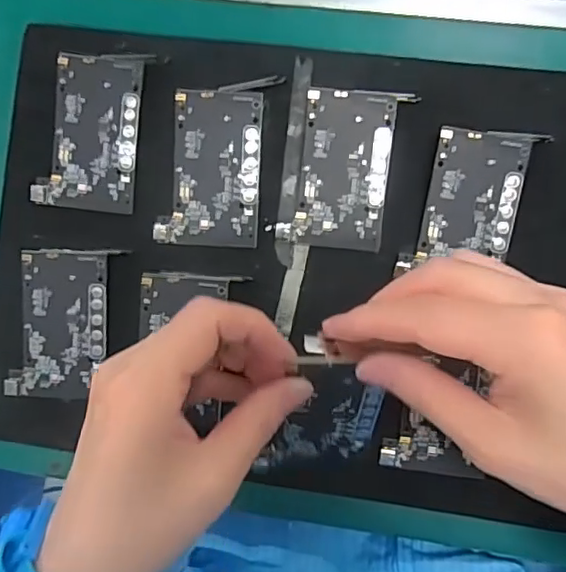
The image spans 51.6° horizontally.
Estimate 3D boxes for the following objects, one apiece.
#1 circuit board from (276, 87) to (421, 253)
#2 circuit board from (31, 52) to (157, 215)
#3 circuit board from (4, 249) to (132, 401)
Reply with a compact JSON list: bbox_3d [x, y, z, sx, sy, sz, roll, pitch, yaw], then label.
[{"bbox_3d":[0.033,-0.064,0.325,0.054,0.012,0.085,8,89,7],"label":"circuit board"},{"bbox_3d":[-0.111,-0.088,0.334,0.054,0.008,0.088,7,89,7],"label":"circuit board"},{"bbox_3d":[-0.127,0.022,0.338,0.051,0.012,0.090,10,90,7],"label":"circuit board"}]

